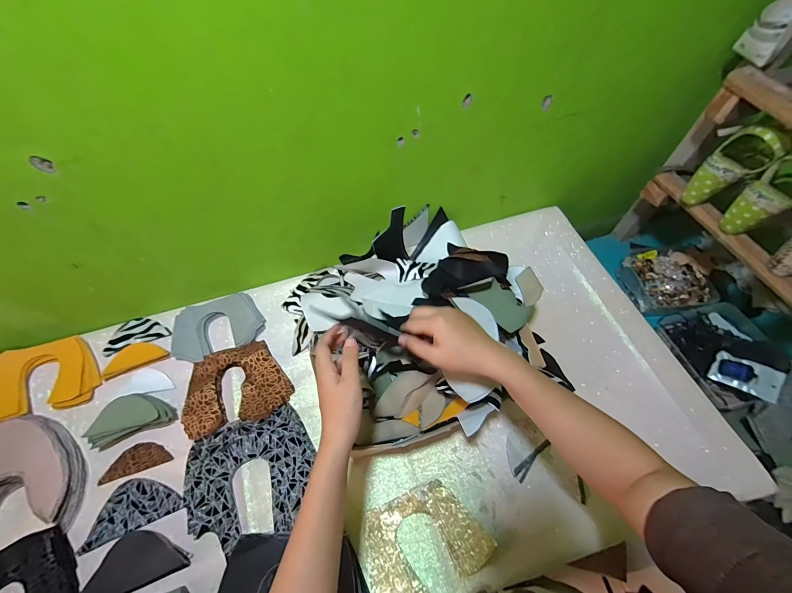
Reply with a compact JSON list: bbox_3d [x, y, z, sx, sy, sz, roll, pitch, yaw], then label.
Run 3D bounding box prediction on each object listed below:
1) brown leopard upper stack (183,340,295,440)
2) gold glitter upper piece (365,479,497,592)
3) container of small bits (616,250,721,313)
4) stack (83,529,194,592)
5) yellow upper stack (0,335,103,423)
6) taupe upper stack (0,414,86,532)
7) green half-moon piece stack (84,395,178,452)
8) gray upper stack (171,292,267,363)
[{"bbox_3d":[-0.282,0.155,0.592,0.172,0.015,0.138,-20,61,-11],"label":"brown leopard upper stack"},{"bbox_3d":[0.039,0.354,0.484,0.175,0.012,0.130,-23,64,-7],"label":"gold glitter upper piece"},{"bbox_3d":[0.634,-0.034,0.802,0.161,0.062,0.157,-5,59,-3],"label":"container of small bits"},{"bbox_3d":[-0.371,0.373,0.469,0.148,0.009,0.072,-23,61,-13],"label":"stack"},{"bbox_3d":[-0.627,0.143,0.596,0.170,0.034,0.129,-12,59,-7],"label":"yellow upper stack"},{"bbox_3d":[-0.585,0.280,0.507,0.175,0.058,0.182,-23,61,-13],"label":"taupe upper stack"},{"bbox_3d":[-0.438,0.199,0.558,0.123,0.042,0.060,-19,60,-11],"label":"green half-moon piece stack"},{"bbox_3d":[-0.342,0.058,0.649,0.159,0.023,0.113,-19,60,-11],"label":"gray upper stack"}]

